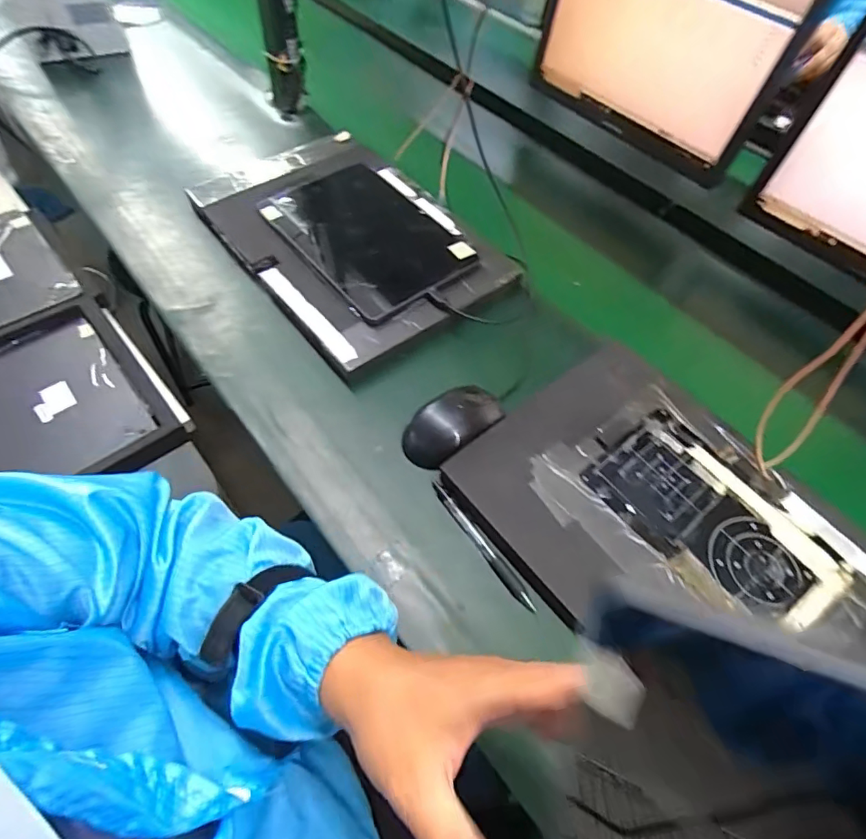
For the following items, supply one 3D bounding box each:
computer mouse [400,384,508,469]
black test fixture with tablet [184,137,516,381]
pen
[{"bbox_3d":[0.019,0.005,0.488,0.104,0.033,0.060,-35,67,-24],"label":"computer mouse"},{"bbox_3d":[-0.118,-0.250,0.620,0.257,0.036,0.393,-33,66,-23],"label":"black test fixture with tablet"},{"bbox_3d":[0.043,0.110,0.436,0.013,0.009,0.141,-29,65,-21],"label":"pen"}]

